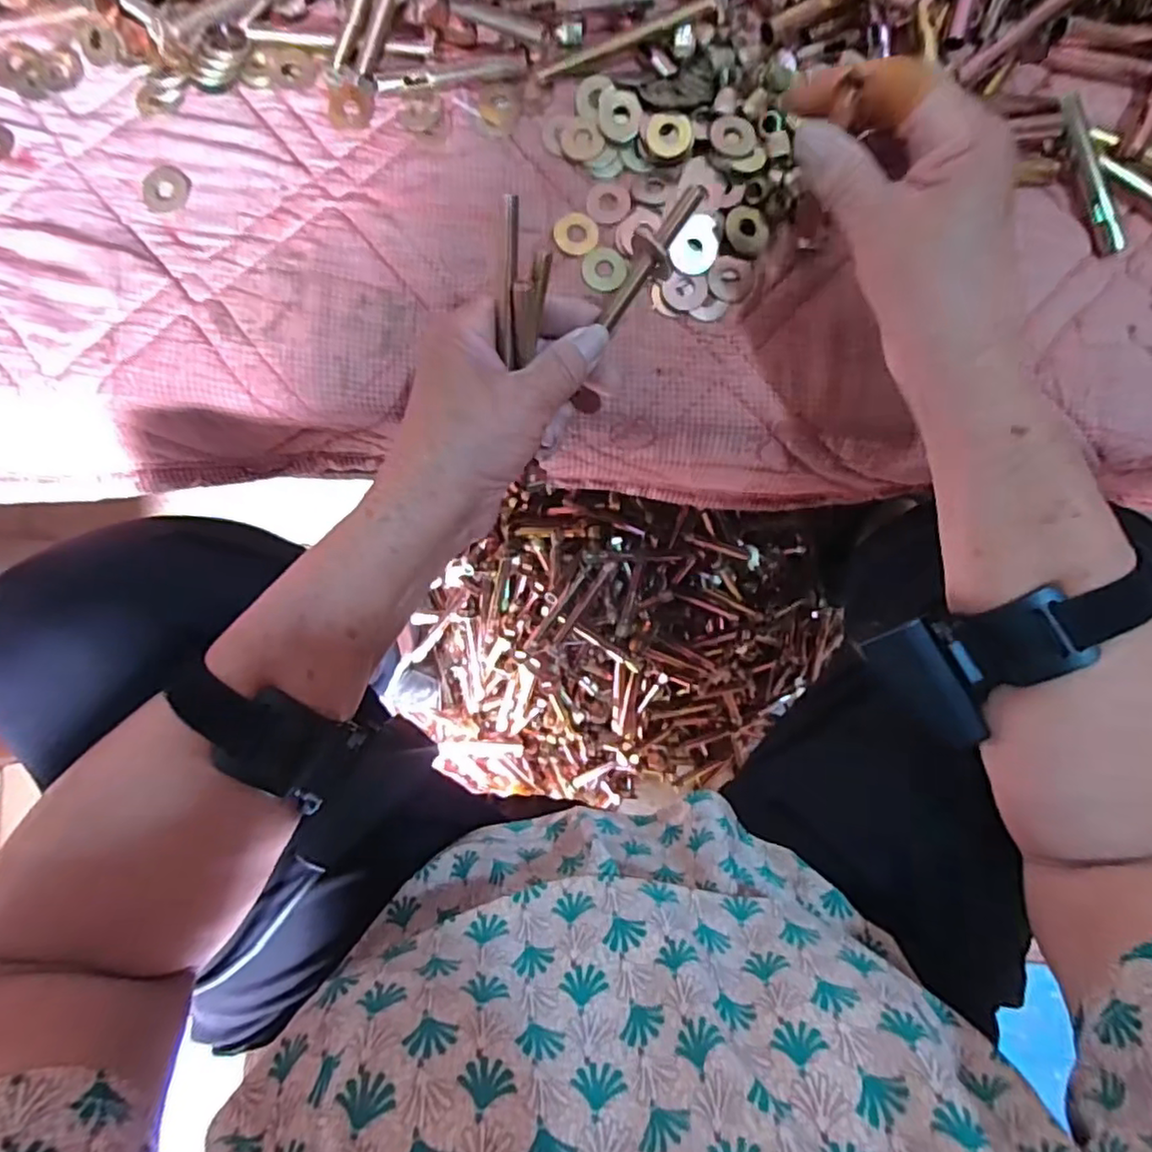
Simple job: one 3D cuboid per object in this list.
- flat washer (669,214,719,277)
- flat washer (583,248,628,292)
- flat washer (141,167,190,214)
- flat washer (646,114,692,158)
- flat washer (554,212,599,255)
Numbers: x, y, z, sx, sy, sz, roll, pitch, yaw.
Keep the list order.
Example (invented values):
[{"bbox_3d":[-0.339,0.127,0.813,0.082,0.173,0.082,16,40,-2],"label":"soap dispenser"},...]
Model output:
[{"bbox_3d":[0.064,-0.175,0.340,0.024,0.004,0.030,31,101,-16],"label":"flat washer"},{"bbox_3d":[0.016,-0.167,0.346,0.024,0.004,0.024,0,86,0],"label":"flat washer"},{"bbox_3d":[-0.225,-0.211,0.347,0.025,0.004,0.026,0,86,0],"label":"flat washer"},{"bbox_3d":[0.050,-0.239,0.345,0.023,0.004,0.023,0,86,0],"label":"flat washer"},{"bbox_3d":[0.000,-0.187,0.347,0.023,0.004,0.023,0,86,0],"label":"flat washer"}]

